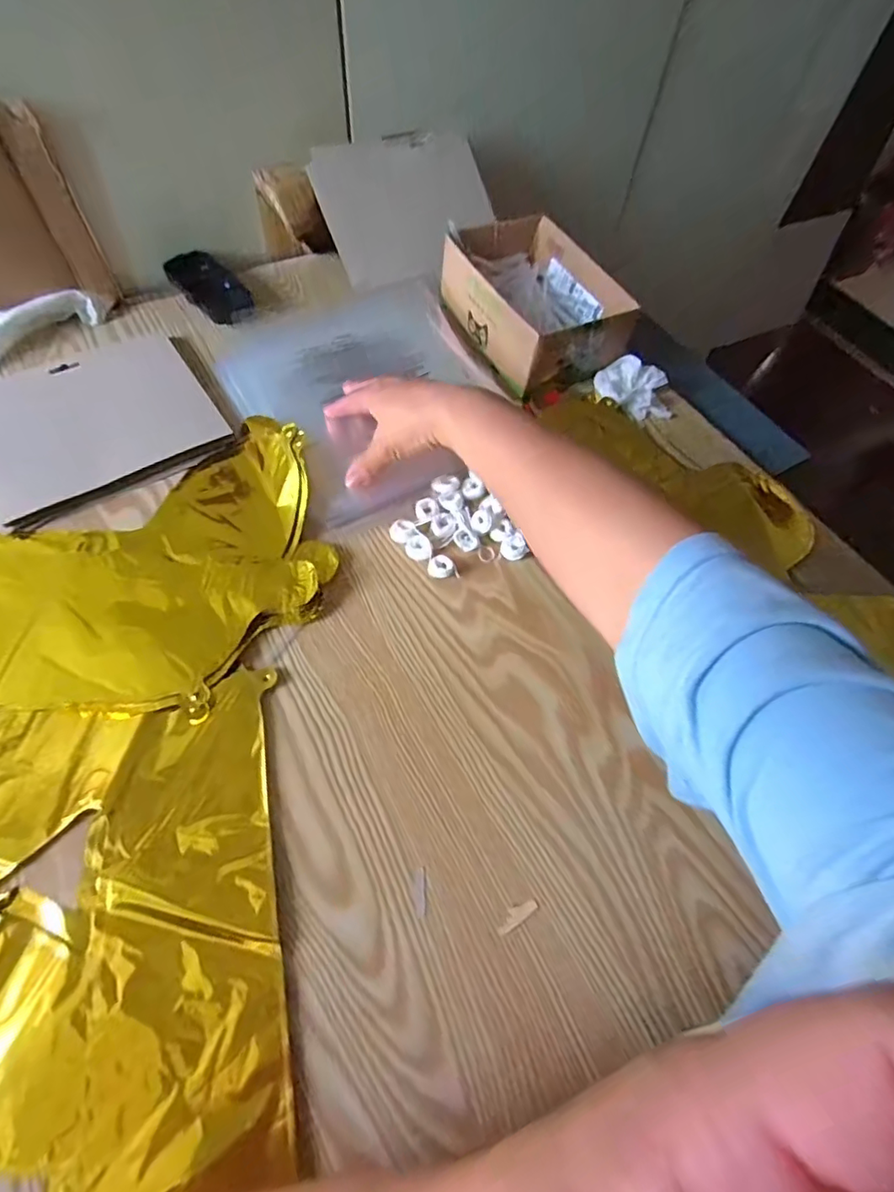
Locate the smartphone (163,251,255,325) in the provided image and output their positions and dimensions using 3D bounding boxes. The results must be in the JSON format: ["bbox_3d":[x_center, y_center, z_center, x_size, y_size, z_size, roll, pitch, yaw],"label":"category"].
[{"bbox_3d":[-0.255,-0.334,0.591,0.058,0.013,0.112,-37,69,-21],"label":"smartphone"}]

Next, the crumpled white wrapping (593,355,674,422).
[{"bbox_3d":[0.188,-0.207,0.546,0.080,0.025,0.054,22,62,8],"label":"crumpled white wrapping"}]

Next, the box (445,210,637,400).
[{"bbox_3d":[0.089,-0.315,0.582,0.142,0.061,0.202,-25,66,-17],"label":"box"}]

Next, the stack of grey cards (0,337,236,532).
[{"bbox_3d":[-0.324,-0.158,0.492,0.205,0.011,0.169,-29,67,-19],"label":"stack of grey cards"}]

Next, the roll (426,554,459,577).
[{"bbox_3d":[-0.003,-0.023,0.443,0.024,0.009,0.018,-4,61,-7],"label":"roll"}]

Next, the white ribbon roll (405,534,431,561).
[{"bbox_3d":[-0.023,-0.038,0.449,0.021,0.006,0.021,-7,75,4],"label":"white ribbon roll"}]

